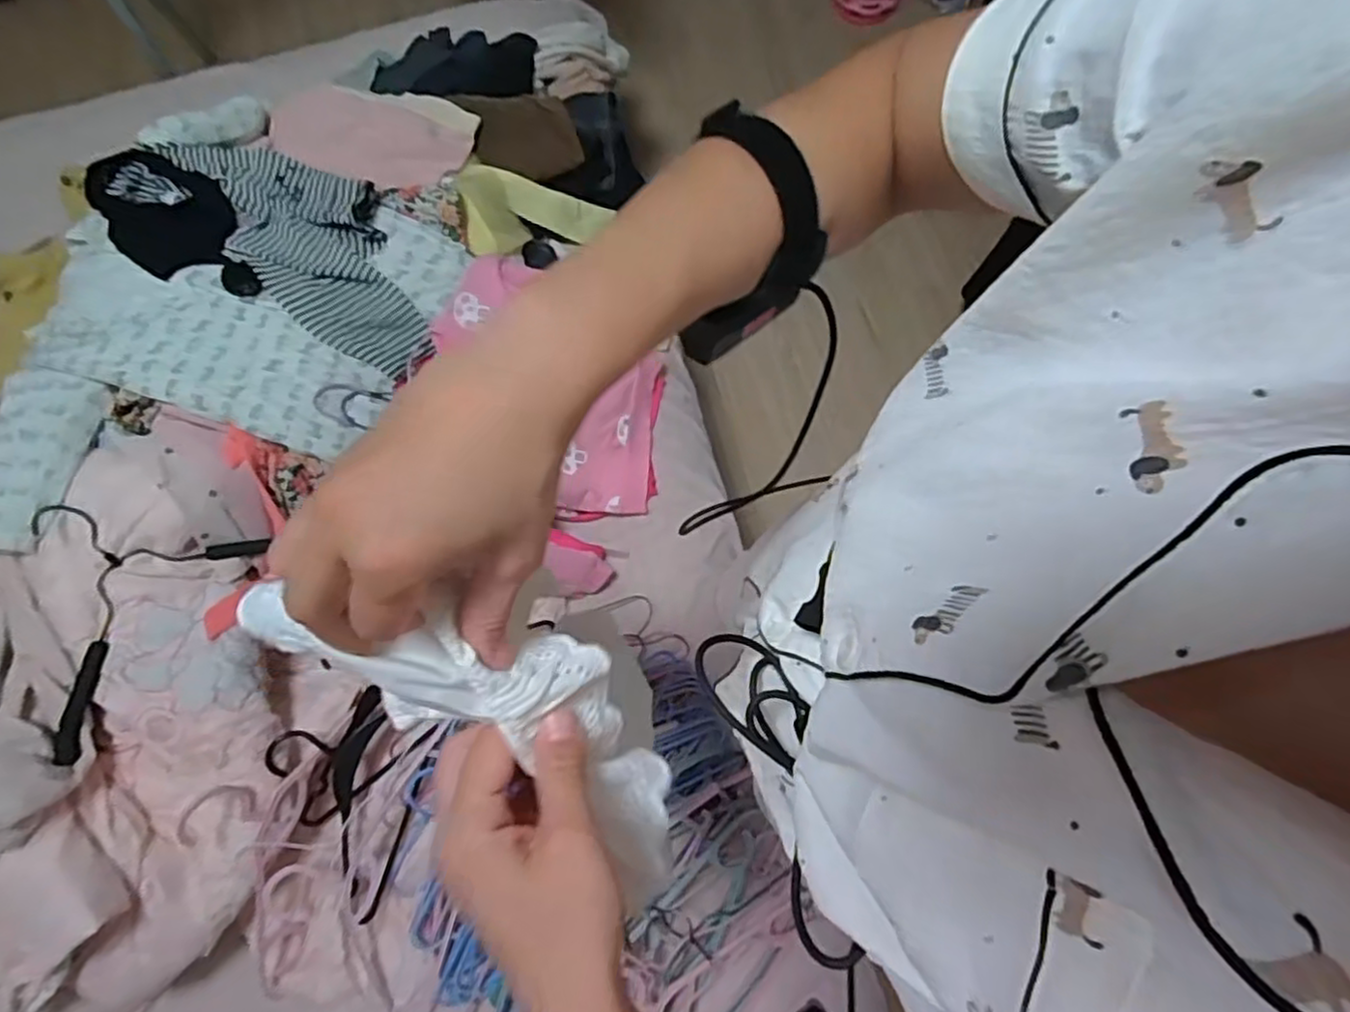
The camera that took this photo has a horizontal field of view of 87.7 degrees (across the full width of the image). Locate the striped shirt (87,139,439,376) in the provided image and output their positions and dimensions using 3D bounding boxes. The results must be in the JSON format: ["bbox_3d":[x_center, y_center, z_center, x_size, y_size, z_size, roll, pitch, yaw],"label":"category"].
[{"bbox_3d":[-0.490,-0.333,0.861,0.426,0.088,0.213,27,78,8],"label":"striped shirt"}]

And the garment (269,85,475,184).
[{"bbox_3d":[-0.429,-0.504,0.952,0.279,0.040,0.171,19,77,6],"label":"garment"}]

